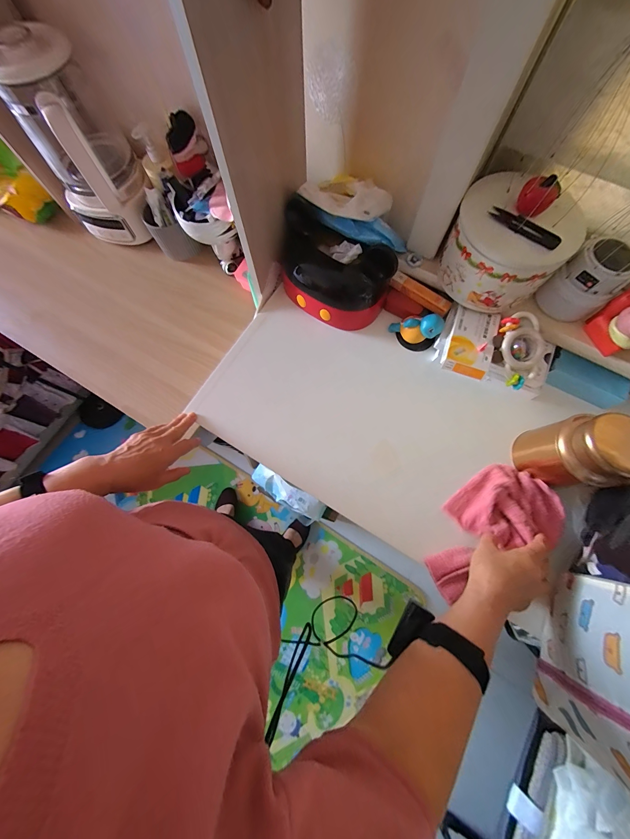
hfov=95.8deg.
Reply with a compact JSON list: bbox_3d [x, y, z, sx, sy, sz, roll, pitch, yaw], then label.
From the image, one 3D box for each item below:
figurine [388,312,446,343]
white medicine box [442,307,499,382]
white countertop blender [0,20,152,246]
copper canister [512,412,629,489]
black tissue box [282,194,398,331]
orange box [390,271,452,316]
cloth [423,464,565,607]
[{"bbox_3d":[0.181,-0.165,0.517,0.096,0.040,0.041,5,73,30],"label":"figurine"},{"bbox_3d":[0.262,-0.129,0.477,0.073,0.018,0.116,20,76,6],"label":"white medicine box"},{"bbox_3d":[-0.490,-0.566,0.591,0.182,0.282,0.206,-31,76,-7],"label":"white countertop blender"},{"bbox_3d":[0.384,0.049,0.420,0.080,0.141,0.097,-8,74,-1],"label":"copper canister"},{"bbox_3d":[0.029,-0.259,0.502,0.200,0.131,0.109,30,77,9],"label":"black tissue box"},{"bbox_3d":[0.191,-0.229,0.518,0.114,0.019,0.029,36,78,10],"label":"orange box"},{"bbox_3d":[0.268,0.168,0.438,0.227,0.032,0.131,-32,76,-8],"label":"cloth"}]

